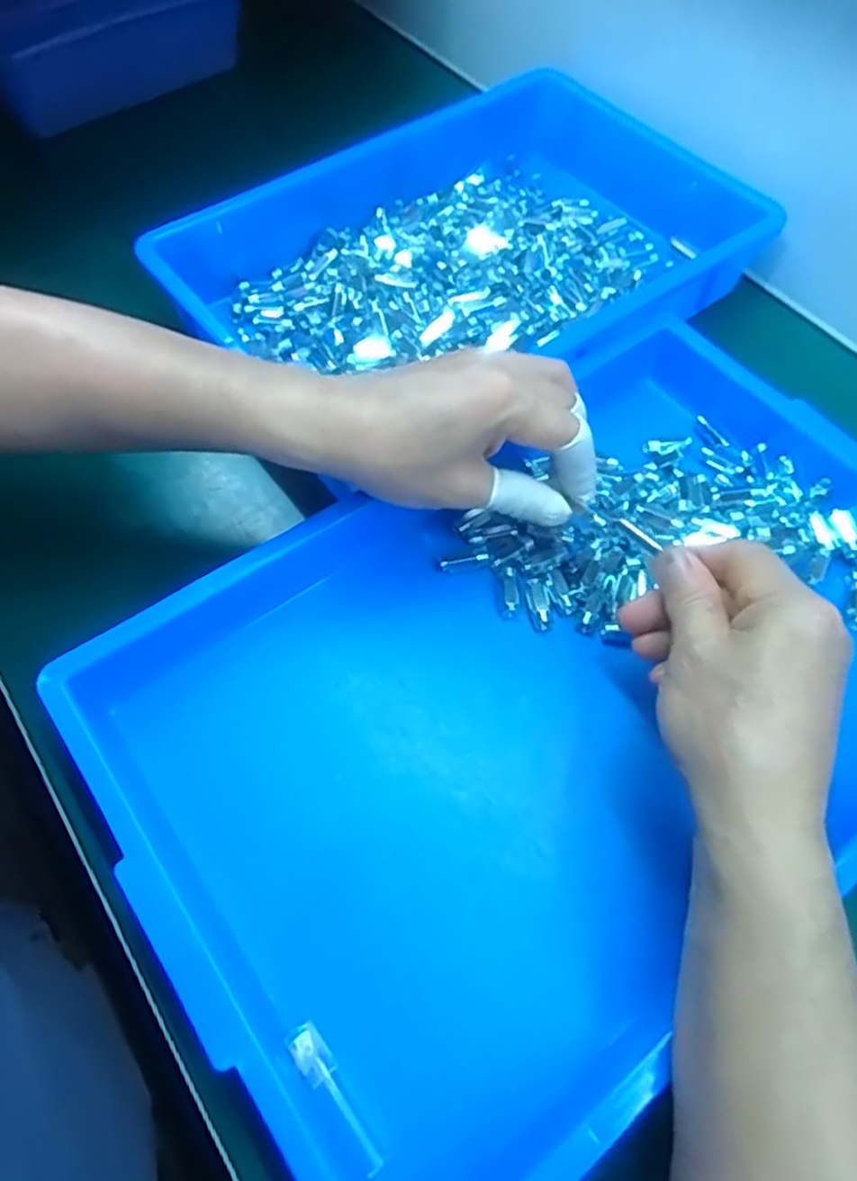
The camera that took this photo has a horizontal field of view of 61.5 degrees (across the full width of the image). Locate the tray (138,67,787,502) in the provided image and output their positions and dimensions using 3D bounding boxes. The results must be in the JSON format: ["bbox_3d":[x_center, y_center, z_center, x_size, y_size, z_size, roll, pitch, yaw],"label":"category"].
[{"bbox_3d":[0.035,-0.227,0.495,0.356,0.058,0.234,-34,66,-17],"label":"tray"}]

